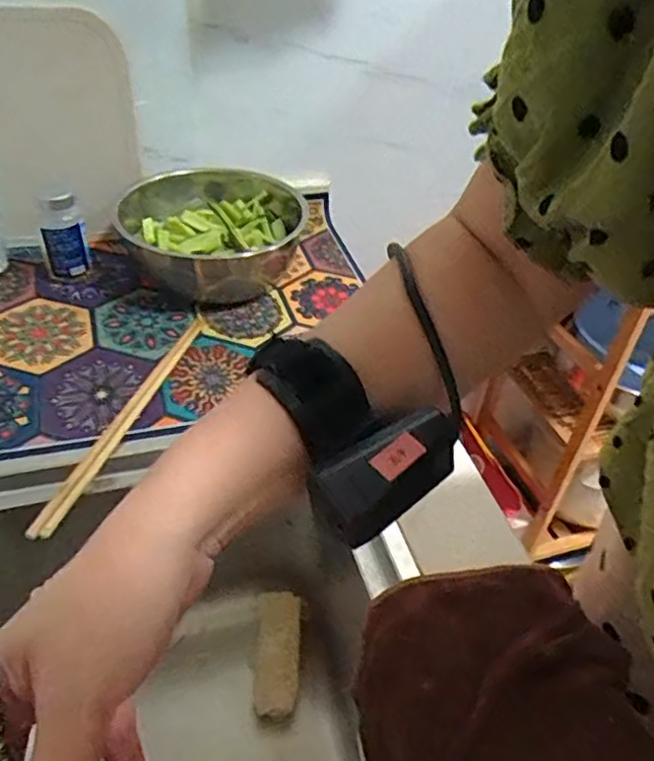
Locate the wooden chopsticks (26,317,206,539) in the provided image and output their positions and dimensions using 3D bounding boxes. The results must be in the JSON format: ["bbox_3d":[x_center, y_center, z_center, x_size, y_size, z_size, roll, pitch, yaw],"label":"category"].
[{"bbox_3d":[-0.175,0.024,0.574,0.021,0.015,0.290,13,41,8],"label":"wooden chopsticks"}]

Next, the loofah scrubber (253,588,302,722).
[{"bbox_3d":[-0.049,0.263,0.612,0.053,0.038,0.113,3,40,-2],"label":"loofah scrubber"}]

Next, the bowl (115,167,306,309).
[{"bbox_3d":[-0.137,-0.177,0.757,0.196,0.076,0.211,3,41,-3],"label":"bowl"}]

